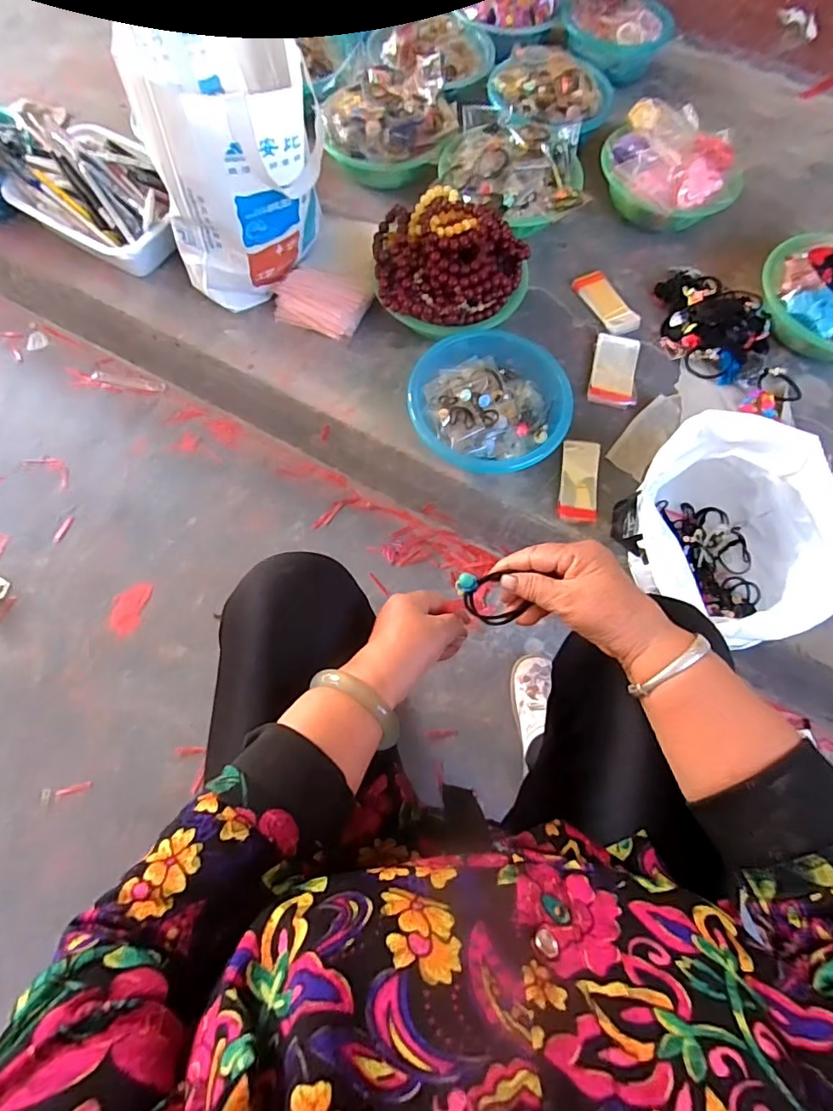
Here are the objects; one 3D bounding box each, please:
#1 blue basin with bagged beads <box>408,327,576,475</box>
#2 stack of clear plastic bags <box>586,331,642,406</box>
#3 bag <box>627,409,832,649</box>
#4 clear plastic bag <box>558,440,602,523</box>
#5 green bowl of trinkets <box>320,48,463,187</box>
[{"bbox_3d":[0.102,-0.223,0.756,0.218,0.077,0.205,1,71,-2],"label":"blue basin with bagged beads"},{"bbox_3d":[0.313,-0.294,0.819,0.071,0.013,0.126,11,71,2],"label":"stack of clear plastic bags"},{"bbox_3d":[0.393,-0.027,0.653,0.232,0.160,0.256,11,71,2],"label":"bag"},{"bbox_3d":[0.238,-0.109,0.754,0.055,0.011,0.128,9,71,1],"label":"clear plastic bag"},{"bbox_3d":[-0.050,-0.746,0.905,0.232,0.092,0.178,-9,71,-5],"label":"green bowl of trinkets"}]

